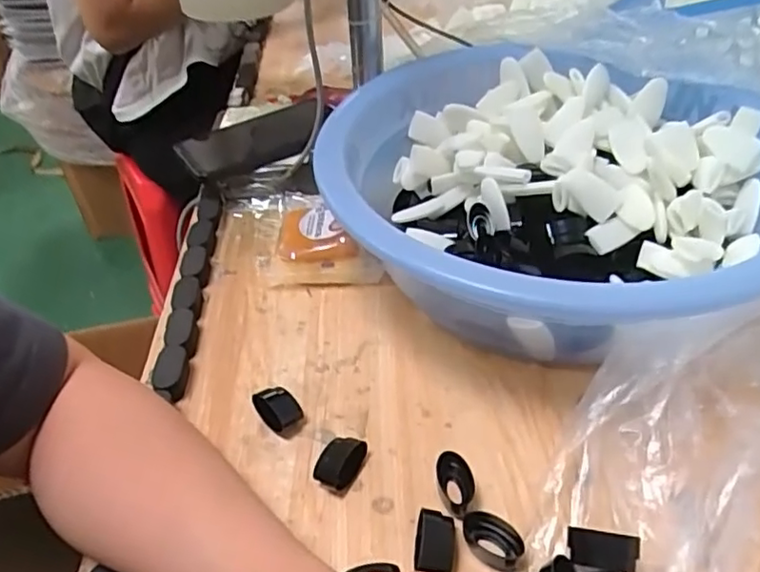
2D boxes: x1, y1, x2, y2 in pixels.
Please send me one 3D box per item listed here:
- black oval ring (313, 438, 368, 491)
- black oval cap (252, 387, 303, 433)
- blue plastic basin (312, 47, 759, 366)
[{"bbox_3d":[-0.023,0.105,0.364,0.022,0.014,0.030,15,44,24],"label":"black oval ring"},{"bbox_3d":[-0.065,0.077,0.391,0.022,0.016,0.027,-31,45,-26],"label":"black oval cap"},{"bbox_3d":[0.123,-0.059,0.460,0.315,0.115,0.315,-2,42,2],"label":"blue plastic basin"}]

